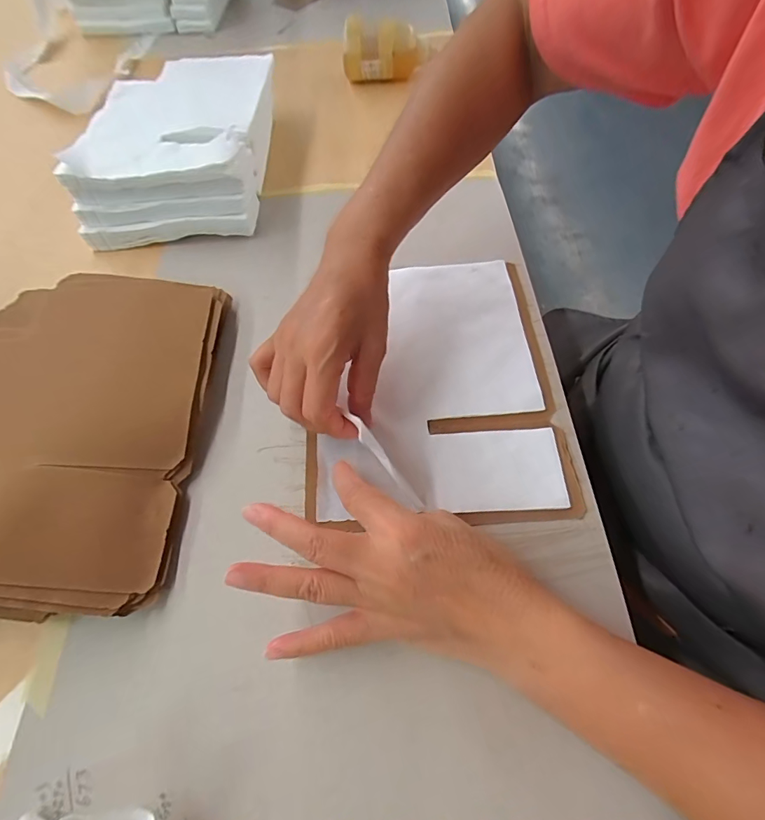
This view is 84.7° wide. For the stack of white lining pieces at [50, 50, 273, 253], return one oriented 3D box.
[{"bbox_3d":[-0.224,-0.304,0.483,0.195,0.077,0.254,-5,61,-1],"label":"stack of white lining pieces"}]

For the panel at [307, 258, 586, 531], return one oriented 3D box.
[{"bbox_3d":[0.037,-0.029,0.346,0.188,0.011,0.240,-5,60,2],"label":"panel"}]

